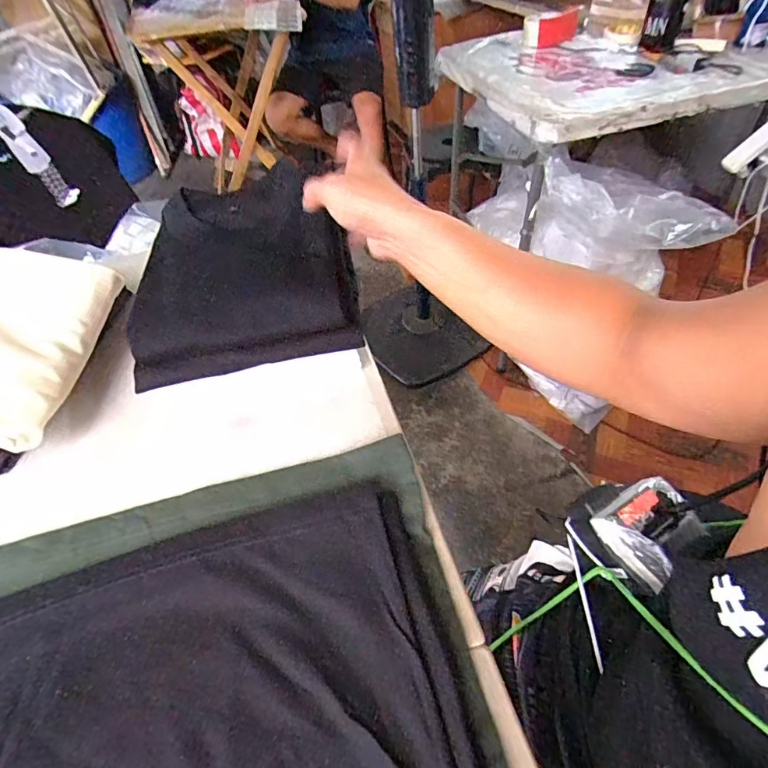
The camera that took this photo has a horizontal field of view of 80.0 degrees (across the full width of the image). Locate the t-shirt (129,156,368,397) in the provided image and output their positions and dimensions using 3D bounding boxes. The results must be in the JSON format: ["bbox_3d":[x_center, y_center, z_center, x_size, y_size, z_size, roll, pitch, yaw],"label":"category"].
[{"bbox_3d":[-0.149,-0.128,0.480,0.211,0.081,0.232,-11,49,-4],"label":"t-shirt"}]

